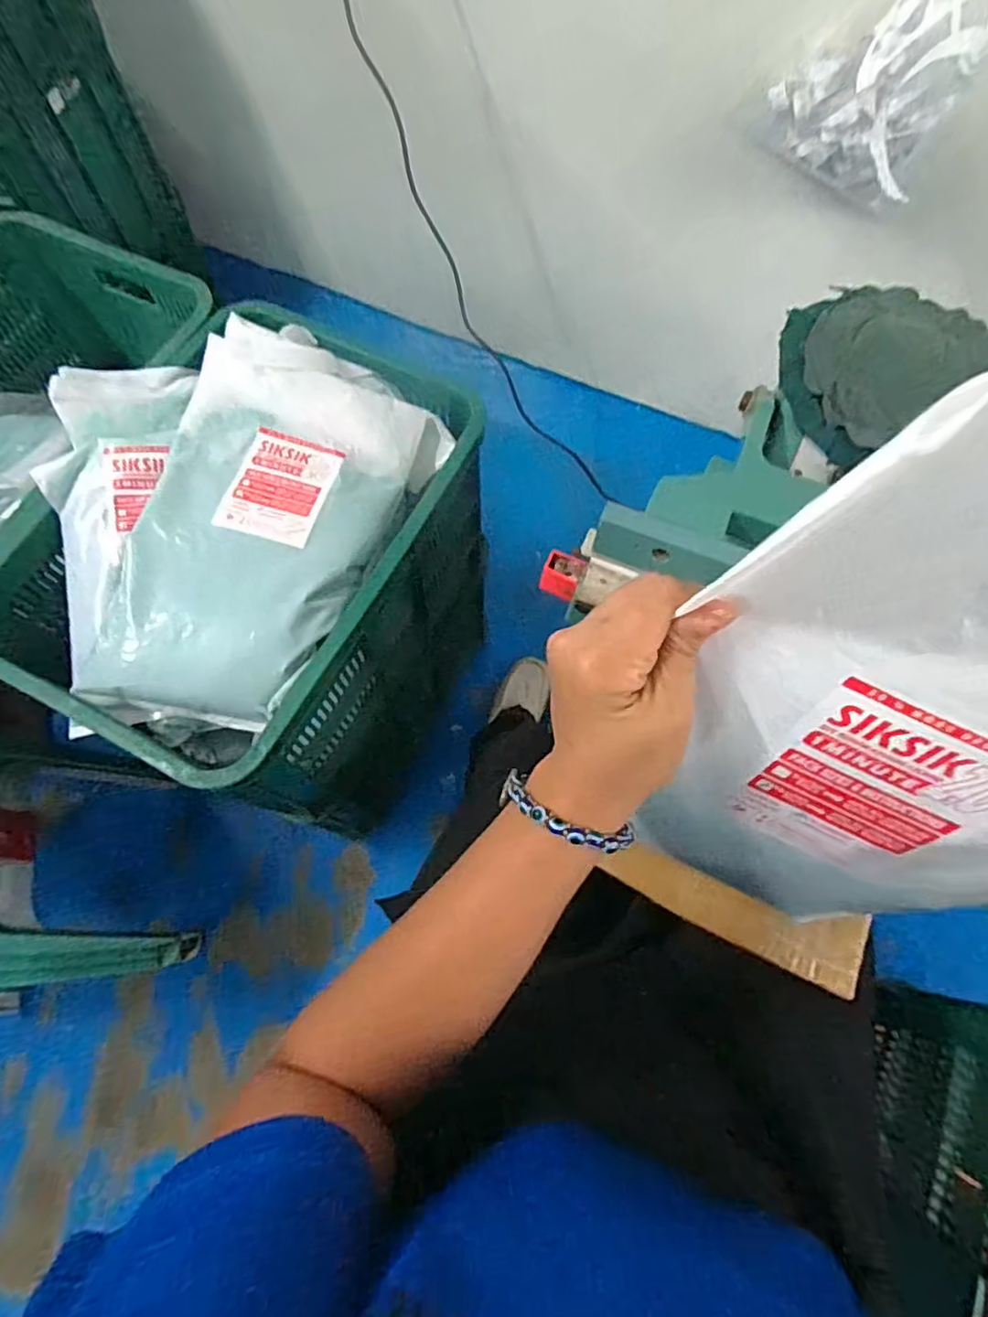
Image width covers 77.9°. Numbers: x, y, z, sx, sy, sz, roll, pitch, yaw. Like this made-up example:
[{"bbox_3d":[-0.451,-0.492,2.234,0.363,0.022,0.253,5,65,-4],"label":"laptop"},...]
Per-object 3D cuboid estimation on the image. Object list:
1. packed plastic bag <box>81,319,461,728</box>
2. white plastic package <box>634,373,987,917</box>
[{"bbox_3d":[-0.238,-0.149,0.626,0.261,0.071,0.447,18,70,7],"label":"packed plastic bag"},{"bbox_3d":[0.186,0.057,0.268,0.222,0.339,0.027,20,57,6],"label":"white plastic package"}]

